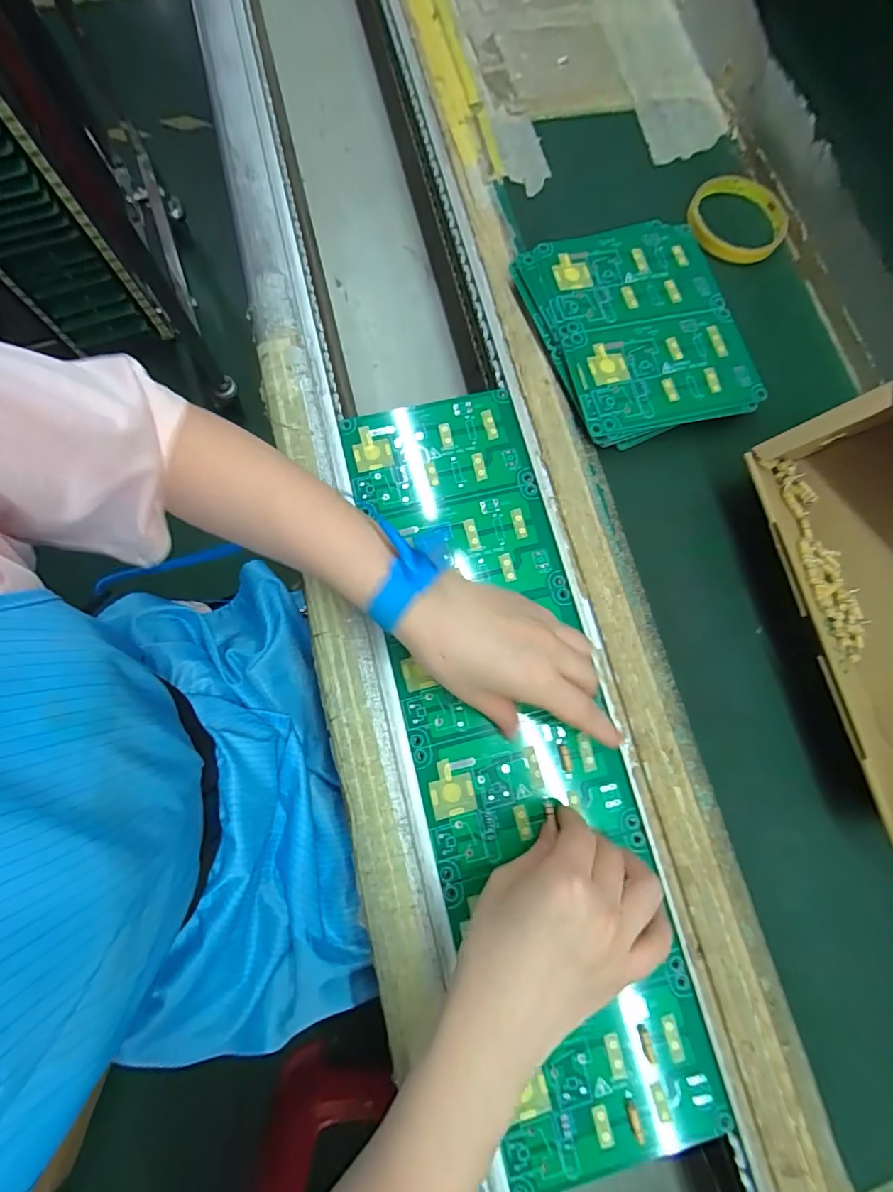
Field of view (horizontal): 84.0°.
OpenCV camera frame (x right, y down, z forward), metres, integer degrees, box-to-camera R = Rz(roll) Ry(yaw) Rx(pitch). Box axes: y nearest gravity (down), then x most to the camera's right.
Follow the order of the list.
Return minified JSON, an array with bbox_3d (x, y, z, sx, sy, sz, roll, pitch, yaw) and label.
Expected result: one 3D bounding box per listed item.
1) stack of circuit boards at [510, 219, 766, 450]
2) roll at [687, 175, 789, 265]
[{"bbox_3d":[0.149,-0.207,0.389,0.145,0.026,0.173,-17,78,-5],"label":"stack of circuit boards"},{"bbox_3d":[0.252,-0.329,0.433,0.082,0.013,0.081,0,78,-1],"label":"roll"}]

